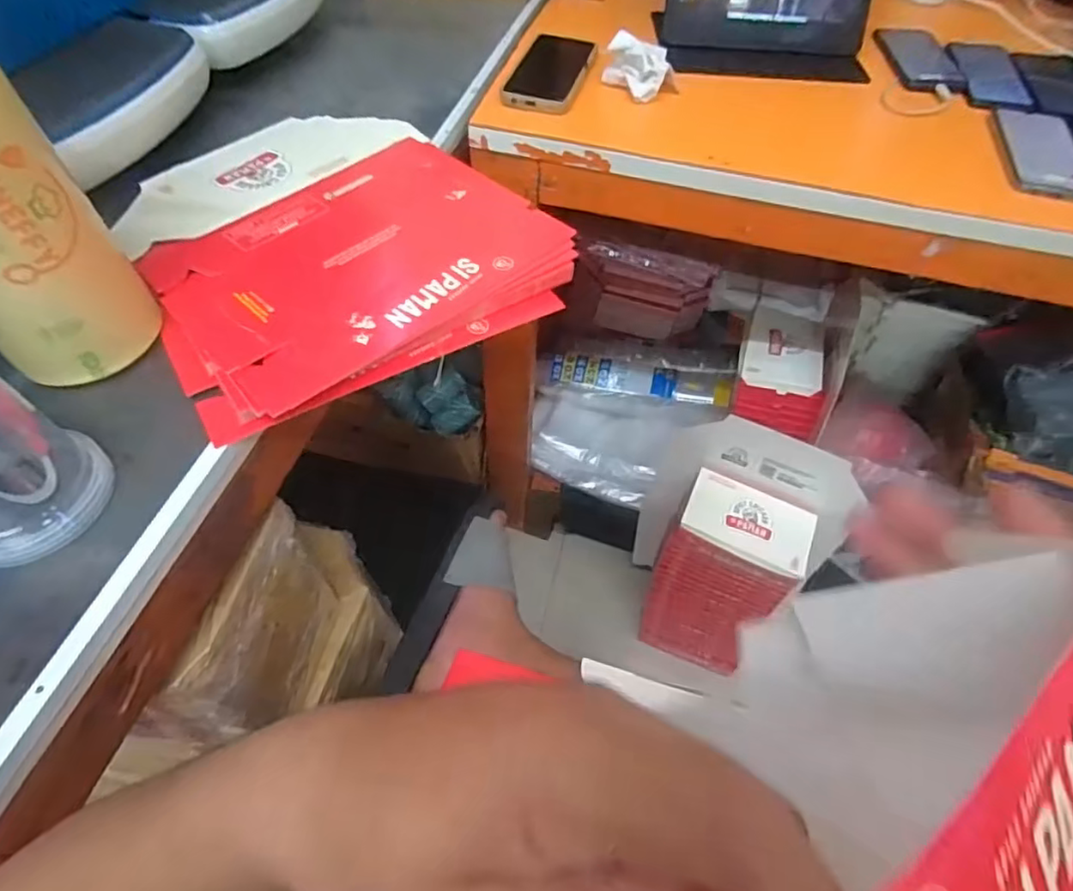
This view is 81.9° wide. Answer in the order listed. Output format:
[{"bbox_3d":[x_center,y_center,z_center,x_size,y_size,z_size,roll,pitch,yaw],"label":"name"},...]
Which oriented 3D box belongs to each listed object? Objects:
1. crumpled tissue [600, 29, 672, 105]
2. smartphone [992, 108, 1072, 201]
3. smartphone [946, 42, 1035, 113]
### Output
[{"bbox_3d":[0.114,-0.432,0.703,0.072,0.050,0.057,3,54,0],"label":"crumpled tissue"},{"bbox_3d":[0.554,-0.324,0.674,0.086,0.006,0.190,15,55,9],"label":"smartphone"},{"bbox_3d":[0.578,-0.469,0.787,0.078,0.010,0.192,12,55,7],"label":"smartphone"}]

